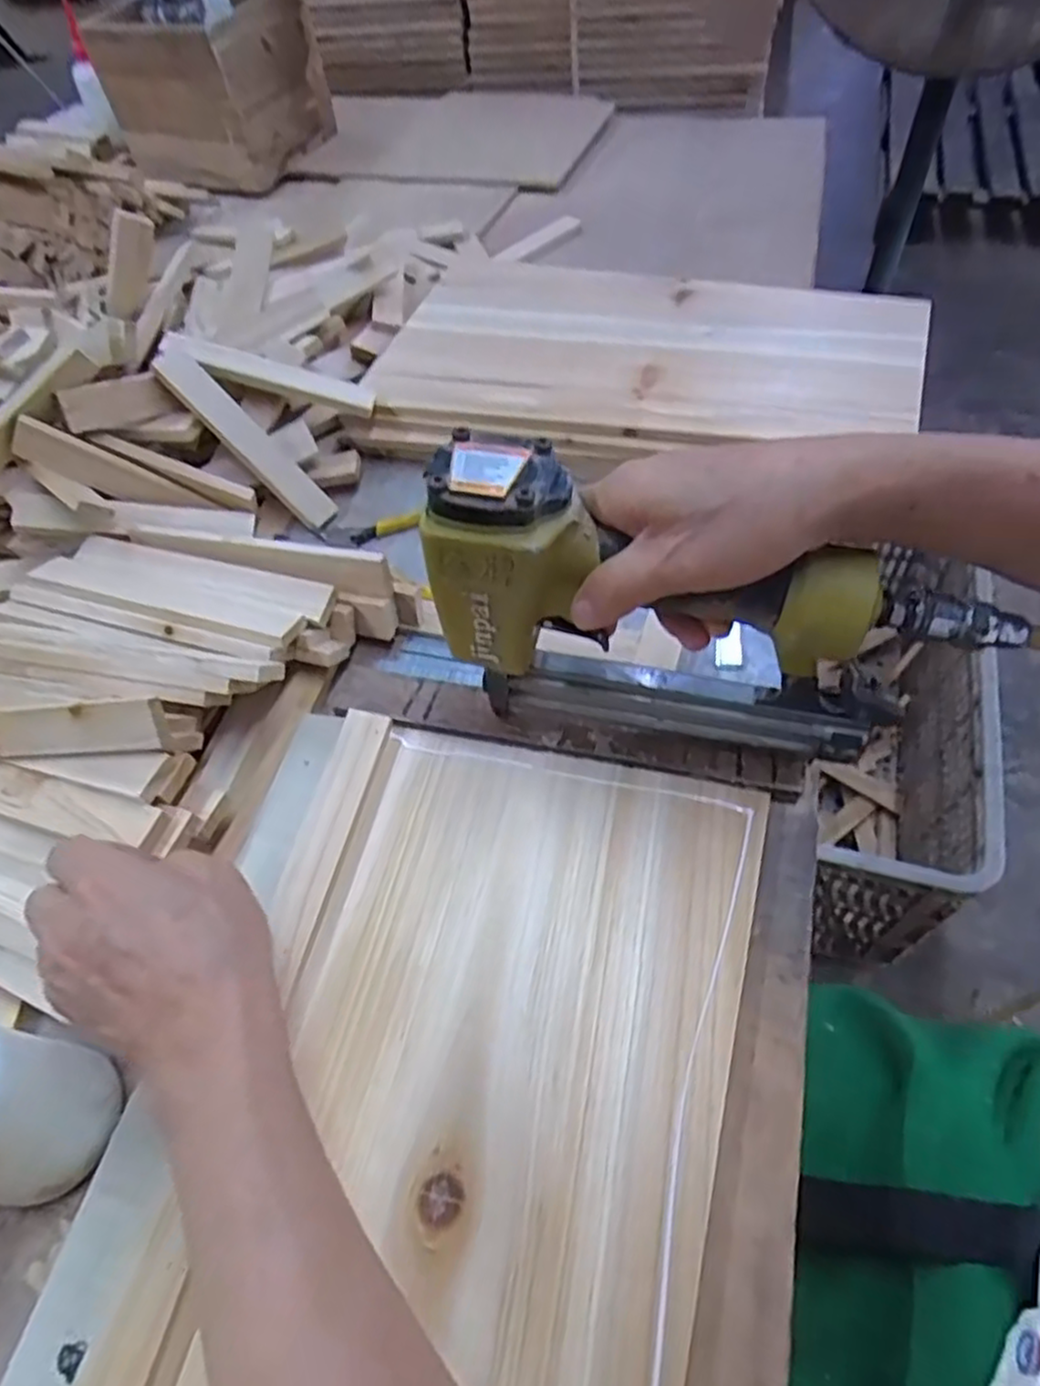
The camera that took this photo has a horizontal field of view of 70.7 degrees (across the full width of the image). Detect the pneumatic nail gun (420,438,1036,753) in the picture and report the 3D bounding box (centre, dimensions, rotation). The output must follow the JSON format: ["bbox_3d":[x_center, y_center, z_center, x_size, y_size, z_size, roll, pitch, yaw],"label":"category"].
[{"bbox_3d":[0.085,-0.036,0.345,0.235,0.152,0.049,5,55,9],"label":"pneumatic nail gun"}]

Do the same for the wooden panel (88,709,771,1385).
[{"bbox_3d":[-0.039,0.207,0.308,0.228,0.017,0.430,11,56,13],"label":"wooden panel"}]

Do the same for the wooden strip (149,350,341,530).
[{"bbox_3d":[-0.203,-0.191,0.554,0.011,0.156,0.029,-12,39,51],"label":"wooden strip"}]

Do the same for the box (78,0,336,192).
[{"bbox_3d":[-0.404,-0.818,0.992,0.217,0.185,0.201,15,57,16],"label":"box"}]

